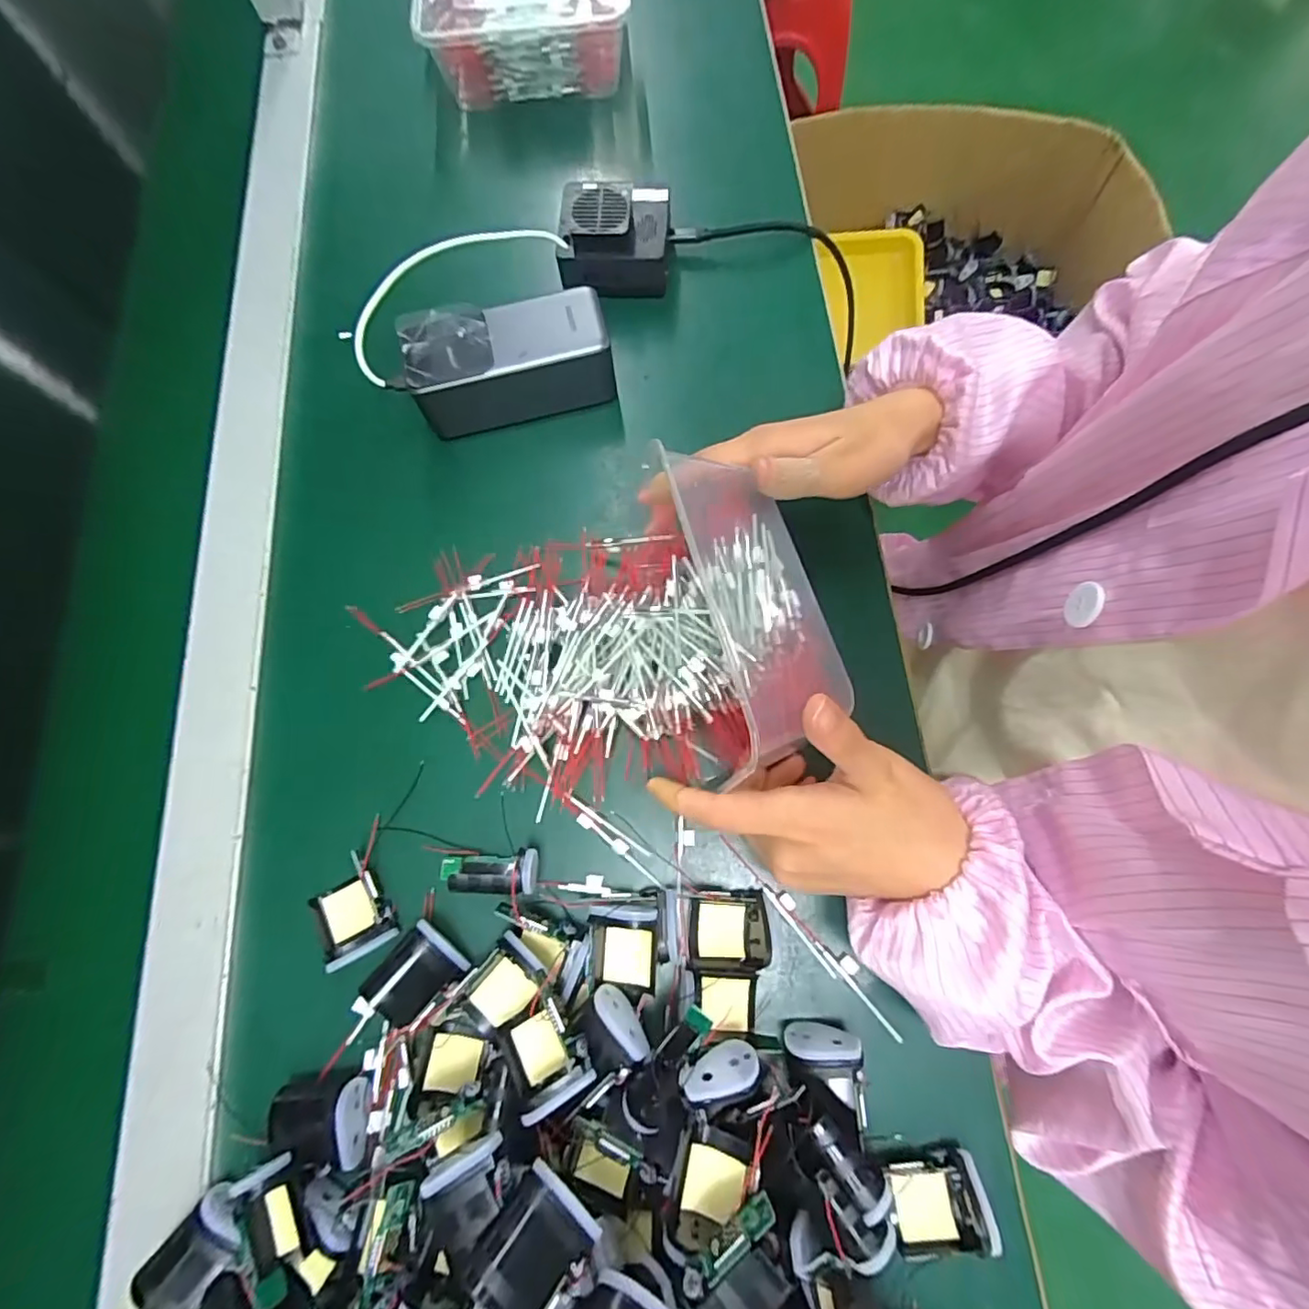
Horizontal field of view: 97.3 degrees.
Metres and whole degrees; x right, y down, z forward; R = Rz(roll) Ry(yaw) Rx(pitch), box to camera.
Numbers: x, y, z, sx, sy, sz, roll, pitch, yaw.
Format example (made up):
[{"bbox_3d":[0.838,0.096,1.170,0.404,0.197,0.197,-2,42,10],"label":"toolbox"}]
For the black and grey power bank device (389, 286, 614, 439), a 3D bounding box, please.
[{"bbox_3d":[-0.095,-0.195,0.387,0.127,0.057,0.053,-14,76,-2],"label":"black and grey power bank device"}]

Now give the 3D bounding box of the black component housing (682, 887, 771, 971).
[{"bbox_3d":[0.039,0.144,0.304,0.042,0.020,0.036,1,76,2],"label":"black component housing"}]

